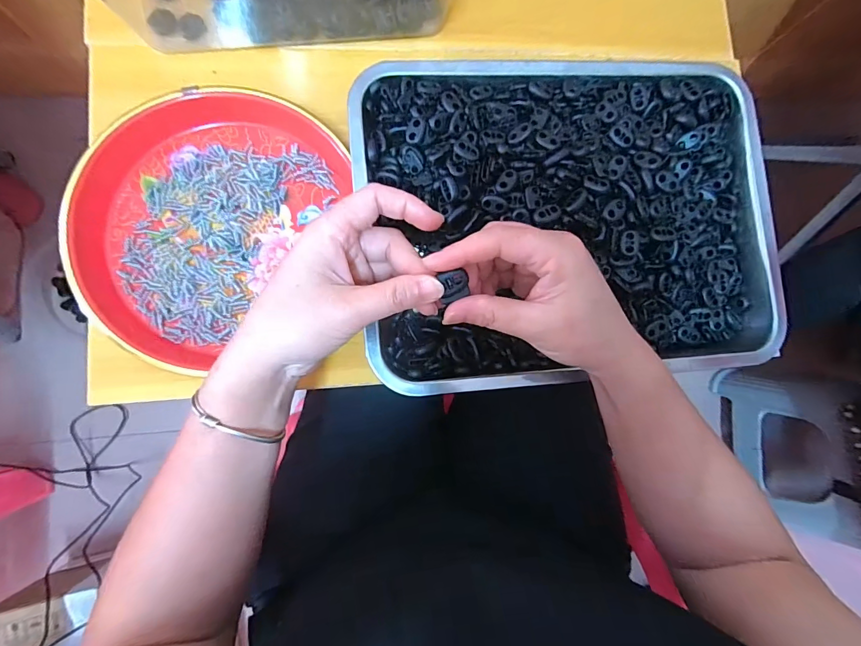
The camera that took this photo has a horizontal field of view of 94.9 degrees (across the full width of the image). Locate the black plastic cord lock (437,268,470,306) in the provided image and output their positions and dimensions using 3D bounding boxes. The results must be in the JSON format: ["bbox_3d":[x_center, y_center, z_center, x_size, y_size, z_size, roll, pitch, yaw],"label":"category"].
[{"bbox_3d":[0.014,-0.021,0.223,0.016,0.008,0.017,-12,87,-7],"label":"black plastic cord lock"}]

